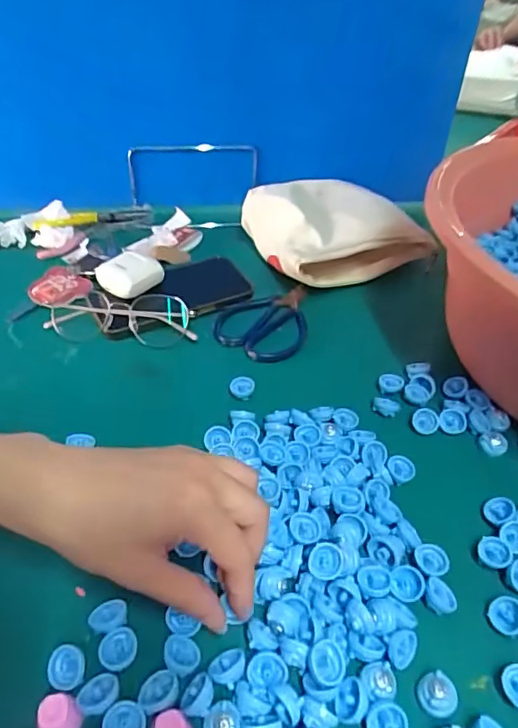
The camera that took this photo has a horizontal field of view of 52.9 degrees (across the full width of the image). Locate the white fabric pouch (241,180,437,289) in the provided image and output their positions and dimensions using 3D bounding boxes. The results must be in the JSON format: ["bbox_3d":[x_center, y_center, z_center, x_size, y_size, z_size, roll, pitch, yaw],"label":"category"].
[{"bbox_3d":[0.078,-0.142,0.551,0.157,0.072,0.130,-15,44,-22],"label":"white fabric pouch"}]

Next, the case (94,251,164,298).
[{"bbox_3d":[-0.122,-0.083,0.487,0.046,0.025,0.046,32,47,28],"label":"case"}]

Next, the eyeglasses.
[{"bbox_3d":[-0.122,-0.041,0.452,0.124,0.030,0.056,17,42,14],"label":"eyeglasses"}]

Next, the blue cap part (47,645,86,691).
[{"bbox_3d":[-0.095,0.148,0.255,0.017,0.007,0.018,-2,41,-8],"label":"blue cap part"}]

